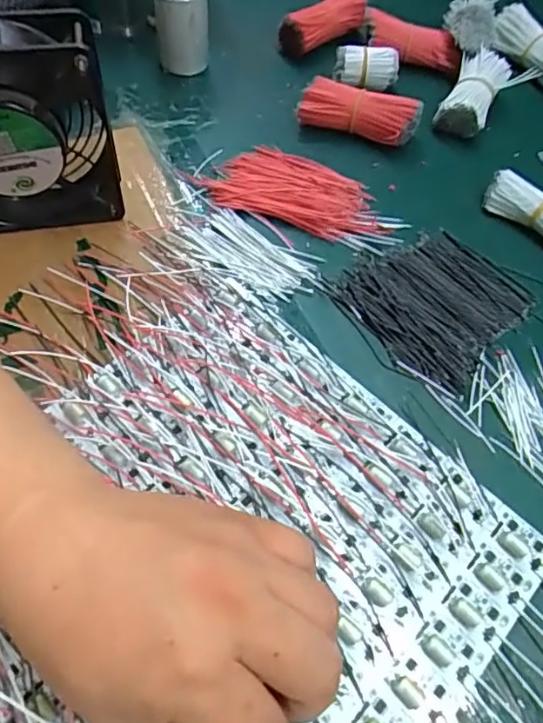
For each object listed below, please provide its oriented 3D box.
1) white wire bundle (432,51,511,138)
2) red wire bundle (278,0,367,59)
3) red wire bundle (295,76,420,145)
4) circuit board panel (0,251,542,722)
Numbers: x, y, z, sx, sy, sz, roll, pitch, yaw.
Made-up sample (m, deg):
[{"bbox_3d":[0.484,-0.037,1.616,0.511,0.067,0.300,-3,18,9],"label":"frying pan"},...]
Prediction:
[{"bbox_3d":[0.170,-0.226,0.477,0.040,0.035,0.085,23,59,11],"label":"white wire bundle"},{"bbox_3d":[0.047,-0.310,0.512,0.083,0.033,0.027,-29,63,-4],"label":"red wire bundle"},{"bbox_3d":[0.071,-0.199,0.453,0.091,0.037,0.031,18,58,8],"label":"red wire bundle"},{"bbox_3d":[-0.048,0.096,0.267,0.261,0.015,0.286,41,64,20],"label":"circuit board panel"}]

